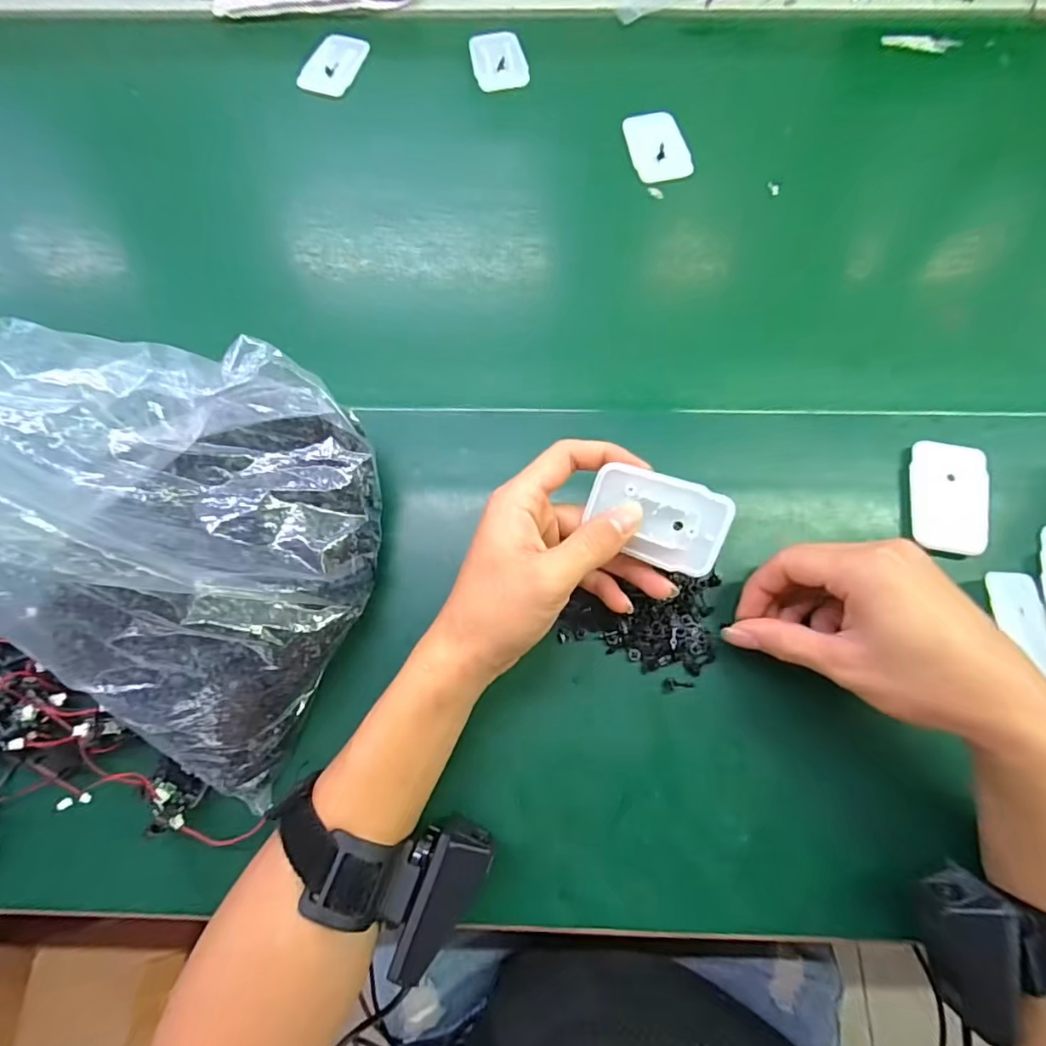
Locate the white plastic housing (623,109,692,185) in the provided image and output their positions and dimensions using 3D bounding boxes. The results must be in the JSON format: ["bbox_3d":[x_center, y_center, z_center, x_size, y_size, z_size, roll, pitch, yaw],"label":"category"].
[{"bbox_3d":[0.107,-0.300,0.427,0.043,0.011,0.059,-12,74,-3],"label":"white plastic housing"}]

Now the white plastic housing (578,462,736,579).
[{"bbox_3d":[0.067,-0.002,0.271,0.069,0.012,0.044,17,105,6],"label":"white plastic housing"}]

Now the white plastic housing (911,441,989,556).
[{"bbox_3d":[0.259,-0.014,0.326,0.043,0.015,0.067,10,74,3],"label":"white plastic housing"}]

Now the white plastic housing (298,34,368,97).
[{"bbox_3d":[-0.162,-0.395,0.461,0.040,0.006,0.063,22,80,-5],"label":"white plastic housing"}]

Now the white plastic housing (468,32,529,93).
[{"bbox_3d":[-0.021,-0.396,0.459,0.045,0.008,0.063,-15,74,-4],"label":"white plastic housing"}]

